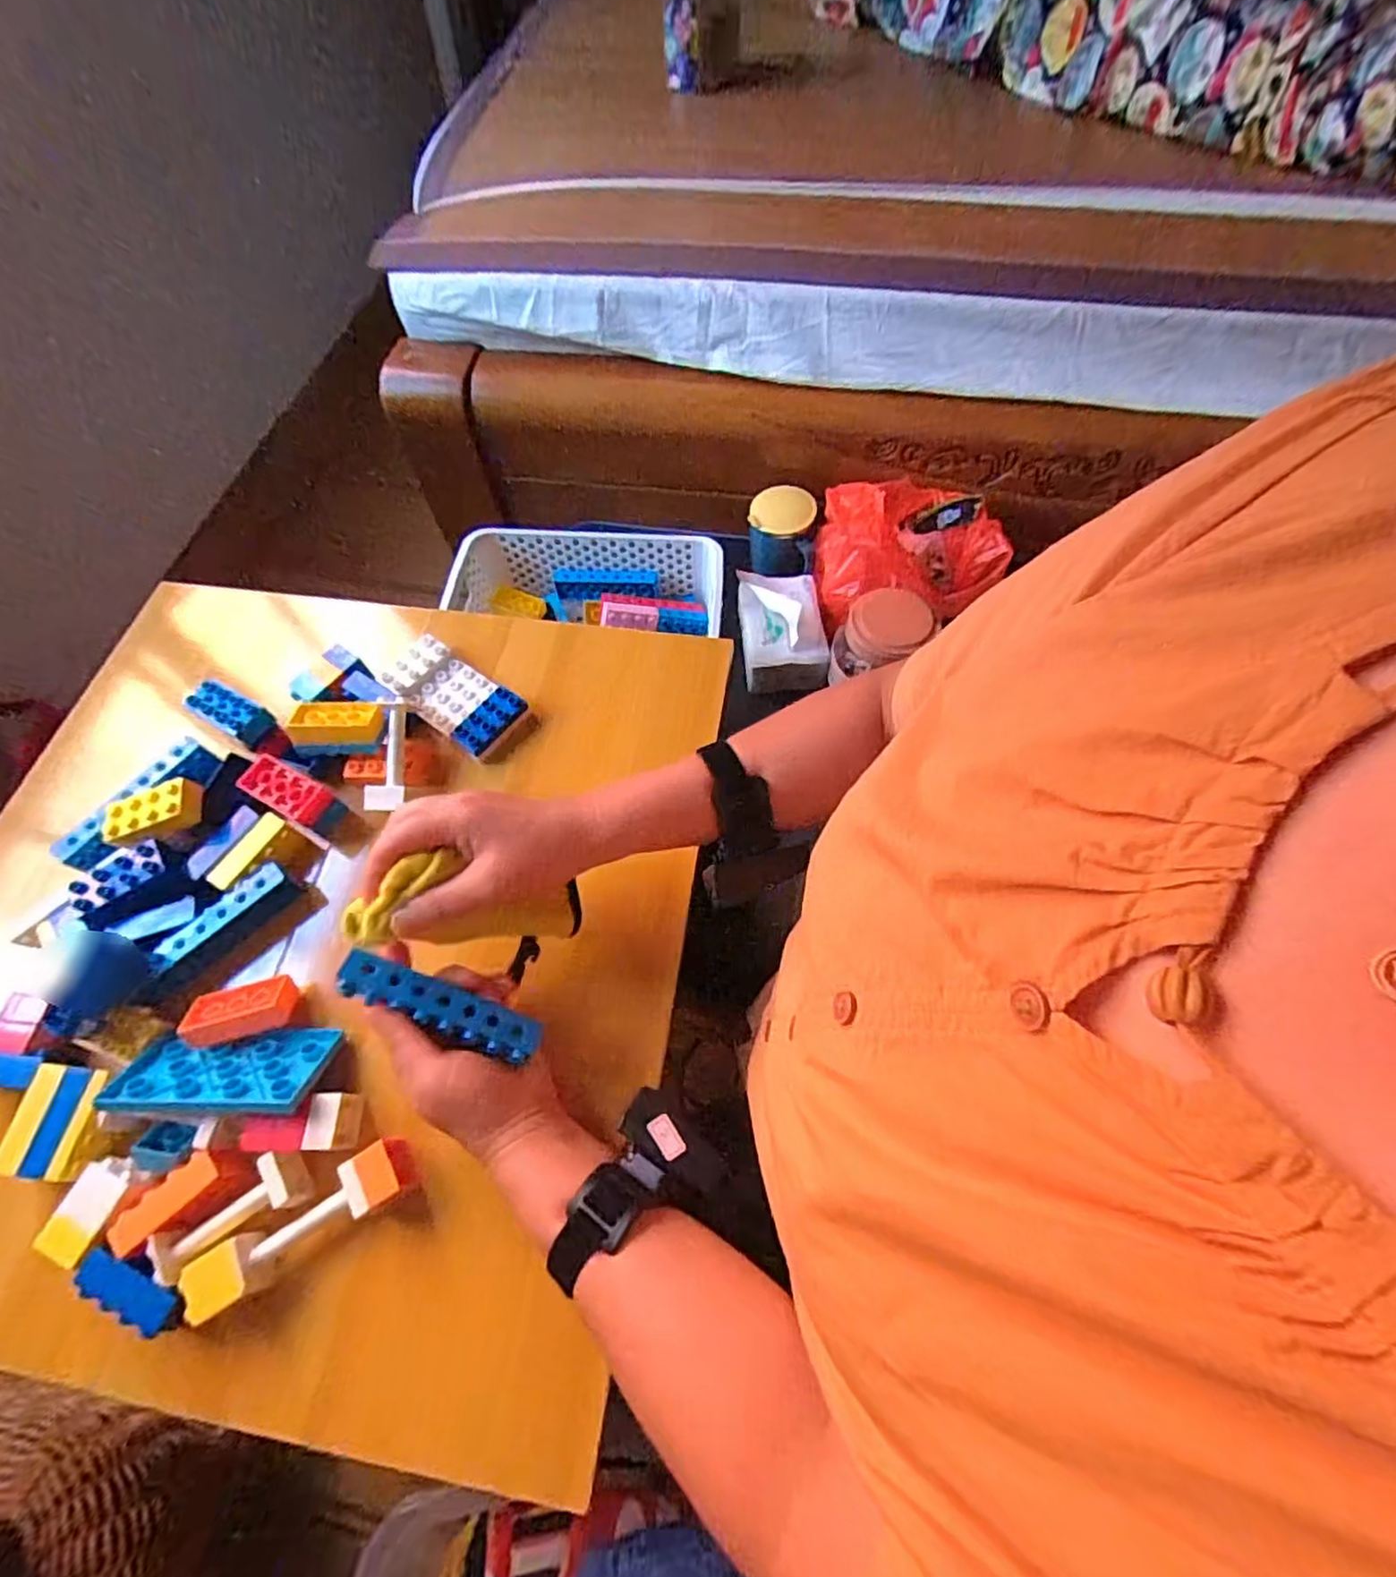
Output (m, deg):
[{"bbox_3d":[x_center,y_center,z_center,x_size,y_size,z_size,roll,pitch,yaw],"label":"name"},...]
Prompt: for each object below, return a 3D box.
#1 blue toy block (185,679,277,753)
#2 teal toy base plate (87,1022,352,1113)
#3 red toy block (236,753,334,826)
[{"bbox_3d":[-0.382,-0.062,0.541,0.071,0.024,0.030,26,67,15],"label":"blue toy block"},{"bbox_3d":[-0.312,0.186,0.439,0.124,0.008,0.066,1,28,0],"label":"teal toy base plate"},{"bbox_3d":[-0.324,0.001,0.518,0.066,0.022,0.032,25,67,15],"label":"red toy block"}]

